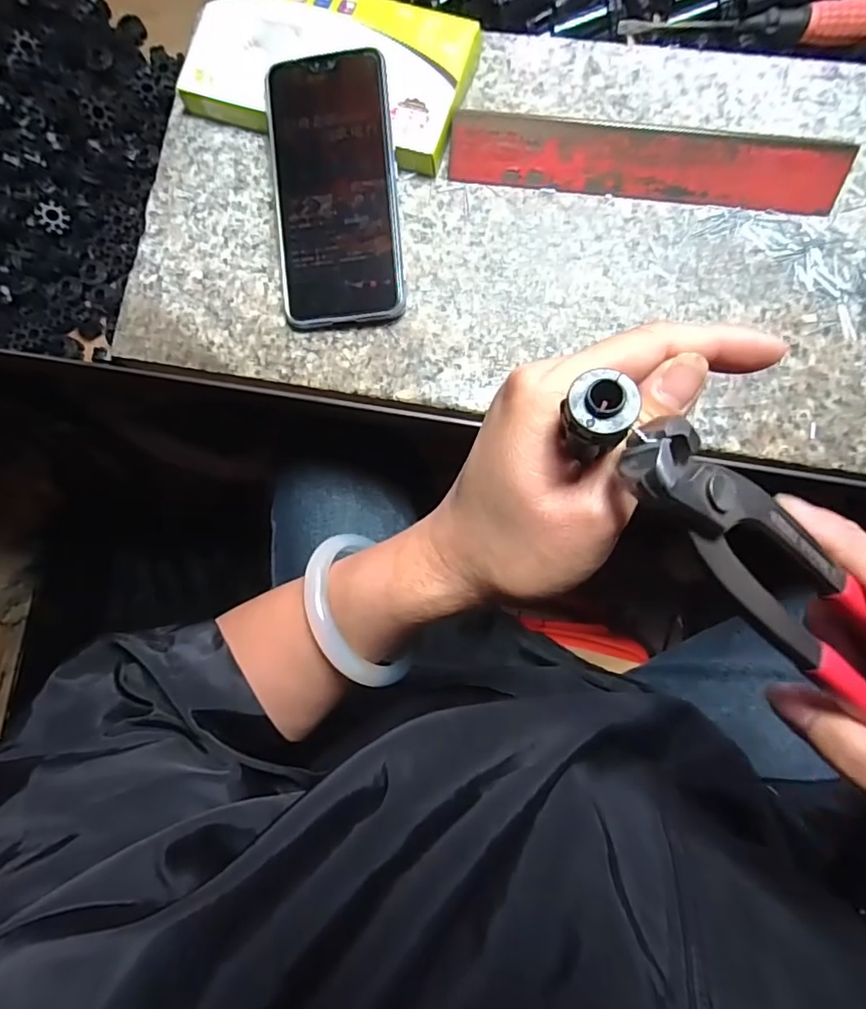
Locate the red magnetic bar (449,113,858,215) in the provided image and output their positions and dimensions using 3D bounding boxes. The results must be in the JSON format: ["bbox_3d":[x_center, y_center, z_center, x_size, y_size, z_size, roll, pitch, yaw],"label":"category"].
[{"bbox_3d":[0.126,-0.206,0.322,0.227,0.026,0.026,10,85,5],"label":"red magnetic bar"}]

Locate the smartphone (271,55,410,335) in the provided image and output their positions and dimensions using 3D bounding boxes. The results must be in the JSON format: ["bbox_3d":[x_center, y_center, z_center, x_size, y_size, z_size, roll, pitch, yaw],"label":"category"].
[{"bbox_3d":[-0.059,-0.191,0.326,0.076,0.006,0.156,-2,93,7],"label":"smartphone"}]

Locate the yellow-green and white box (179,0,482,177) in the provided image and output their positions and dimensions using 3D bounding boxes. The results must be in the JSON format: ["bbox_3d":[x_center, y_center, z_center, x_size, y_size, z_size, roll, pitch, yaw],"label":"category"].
[{"bbox_3d":[-0.065,-0.282,0.344,0.177,0.028,0.098,21,86,6],"label":"yellow-green and white box"}]

